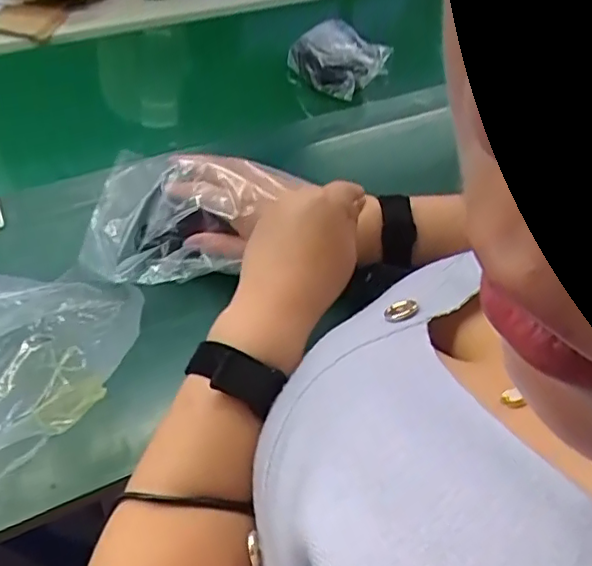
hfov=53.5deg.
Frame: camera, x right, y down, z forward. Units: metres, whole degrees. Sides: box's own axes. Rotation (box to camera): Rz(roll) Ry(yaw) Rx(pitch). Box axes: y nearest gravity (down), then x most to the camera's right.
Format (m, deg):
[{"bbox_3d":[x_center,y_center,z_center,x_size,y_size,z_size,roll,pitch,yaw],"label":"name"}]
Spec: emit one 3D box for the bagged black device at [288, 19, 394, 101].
[{"bbox_3d":[0.045,-0.265,0.686,0.095,0.047,0.086,31,55,19],"label":"bagged black device"}]

